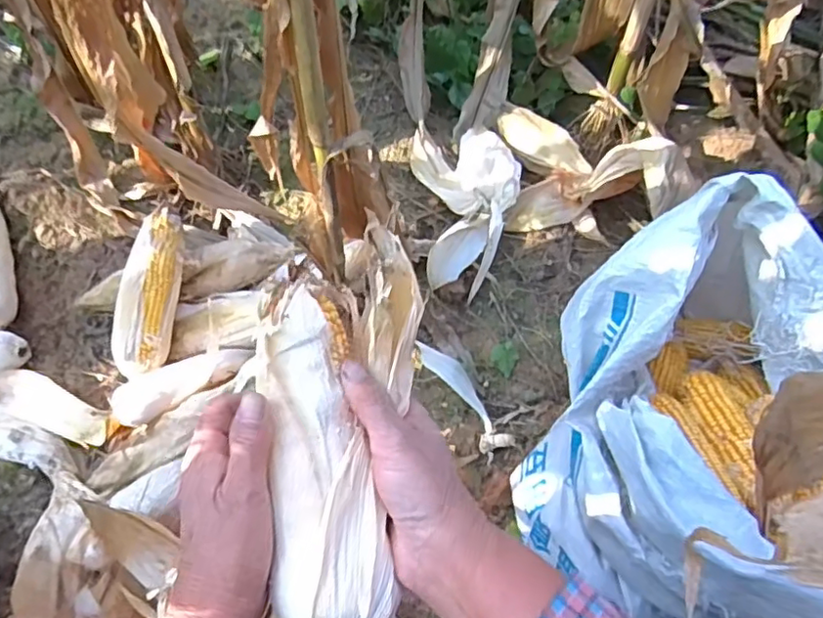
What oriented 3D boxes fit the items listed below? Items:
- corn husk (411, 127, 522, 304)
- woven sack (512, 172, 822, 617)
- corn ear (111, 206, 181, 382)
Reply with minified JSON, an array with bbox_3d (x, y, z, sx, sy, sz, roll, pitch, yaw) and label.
[{"bbox_3d":[0.085,-0.171,0.904,0.150,0.069,0.315,-3,61,-4],"label":"corn husk"},{"bbox_3d":[0.289,0.095,0.630,0.286,0.273,0.448,24,63,11],"label":"woven sack"},{"bbox_3d":[-0.333,-0.024,0.766,0.064,0.048,0.218,5,79,1],"label":"corn ear"}]

